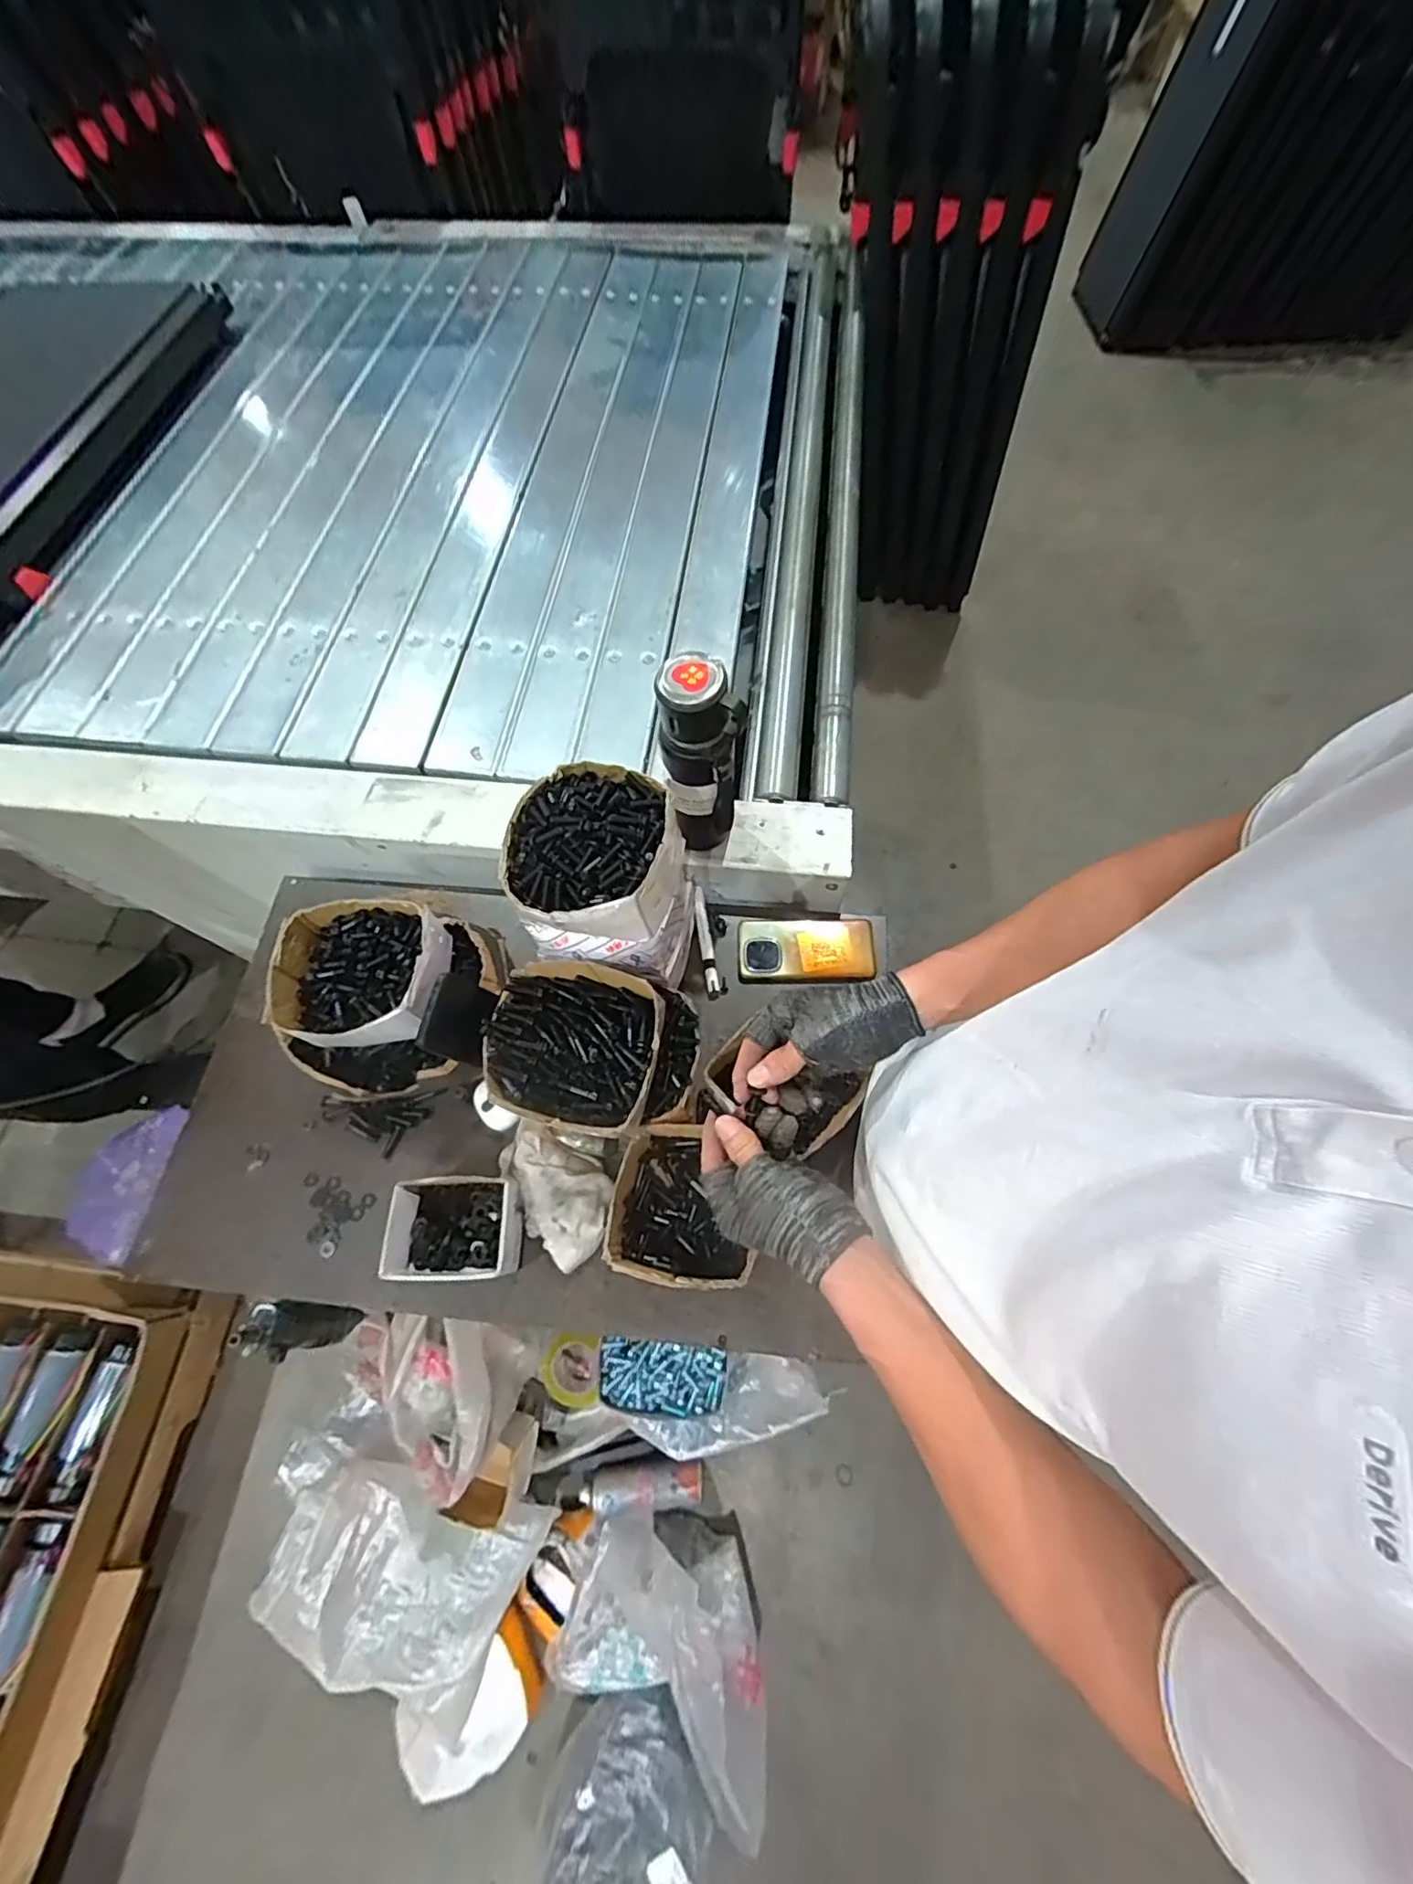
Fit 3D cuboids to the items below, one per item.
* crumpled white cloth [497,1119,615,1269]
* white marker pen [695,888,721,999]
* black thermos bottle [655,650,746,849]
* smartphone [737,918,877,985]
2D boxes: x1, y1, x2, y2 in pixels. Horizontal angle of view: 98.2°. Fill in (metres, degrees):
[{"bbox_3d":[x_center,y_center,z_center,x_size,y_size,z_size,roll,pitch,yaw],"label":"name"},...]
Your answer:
[{"bbox_3d":[-0.160,0.258,0.636,0.137,0.037,0.091,34,72,15],"label":"crumpled white cloth"},{"bbox_3d":[0.000,0.000,0.760,0.017,0.017,0.143,-7,66,-1],"label":"white marker pen"},{"bbox_3d":[-0.004,-0.183,0.656,0.082,0.247,0.074,1,66,2],"label":"black thermos bottle"},{"bbox_3d":[0.122,0.007,0.751,0.165,0.018,0.085,0,66,1],"label":"smartphone"}]

